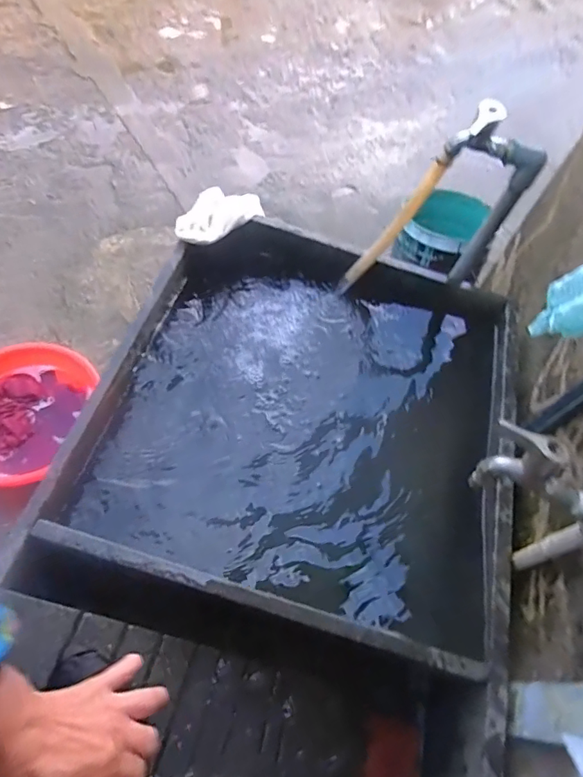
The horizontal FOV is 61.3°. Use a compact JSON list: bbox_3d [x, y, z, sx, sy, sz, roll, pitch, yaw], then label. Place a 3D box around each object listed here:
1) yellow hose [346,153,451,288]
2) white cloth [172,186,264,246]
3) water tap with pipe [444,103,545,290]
[{"bbox_3d":[0.153,-0.241,0.737,0.030,0.236,0.022,6,58,-27],"label":"yellow hose"},{"bbox_3d":[-0.122,-0.281,0.784,0.159,0.023,0.074,-35,95,-28],"label":"white cloth"},{"bbox_3d":[0.253,-0.251,0.700,0.117,0.282,0.045,5,60,-5],"label":"water tap with pipe"}]

